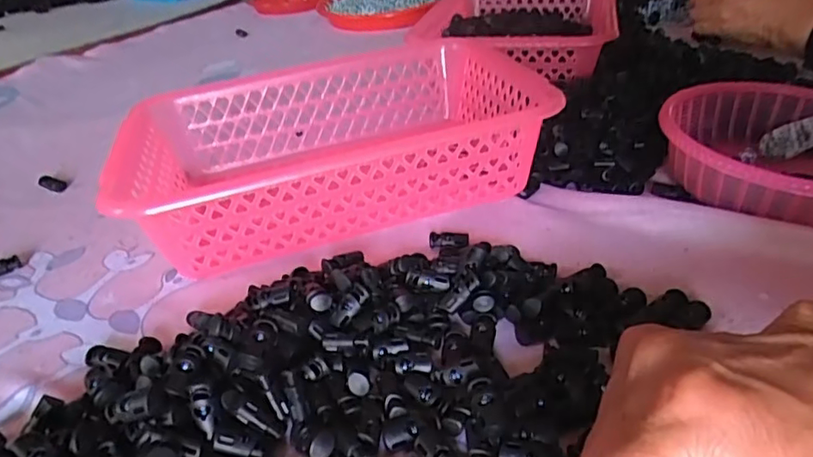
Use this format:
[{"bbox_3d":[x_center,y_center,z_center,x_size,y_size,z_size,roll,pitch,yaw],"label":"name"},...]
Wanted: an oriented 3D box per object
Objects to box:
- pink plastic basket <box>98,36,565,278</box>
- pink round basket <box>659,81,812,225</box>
[{"bbox_3d":[-0.060,-0.066,0.459,0.299,0.090,0.211,-11,34,-12],"label":"pink plastic basket"},{"bbox_3d":[0.275,-0.054,0.420,0.161,0.054,0.167,-2,33,1],"label":"pink round basket"}]

